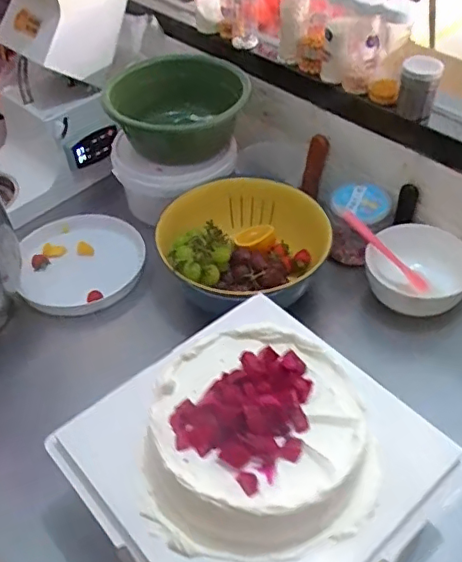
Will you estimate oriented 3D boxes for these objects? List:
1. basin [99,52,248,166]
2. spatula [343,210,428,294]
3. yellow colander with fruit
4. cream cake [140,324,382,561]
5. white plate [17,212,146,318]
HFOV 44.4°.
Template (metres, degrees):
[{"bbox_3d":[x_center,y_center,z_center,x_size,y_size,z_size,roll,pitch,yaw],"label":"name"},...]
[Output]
[{"bbox_3d":[-0.092,-0.299,0.962,0.221,0.124,0.221,-2,46,2],"label":"basin"},{"bbox_3d":[0.228,-0.044,0.841,0.163,0.020,0.018,45,59,4],"label":"spatula"},{"bbox_3d":[0.010,-0.054,0.835,0.223,0.094,0.241,-13,47,-9],"label":"yellow colander with fruit"},{"bbox_3d":[0.024,0.132,0.493,0.194,0.072,0.182,-3,46,0],"label":"cream cake"},{"bbox_3d":[-0.227,-0.033,0.871,0.178,0.038,0.172,3,51,-4],"label":"white plate"}]

